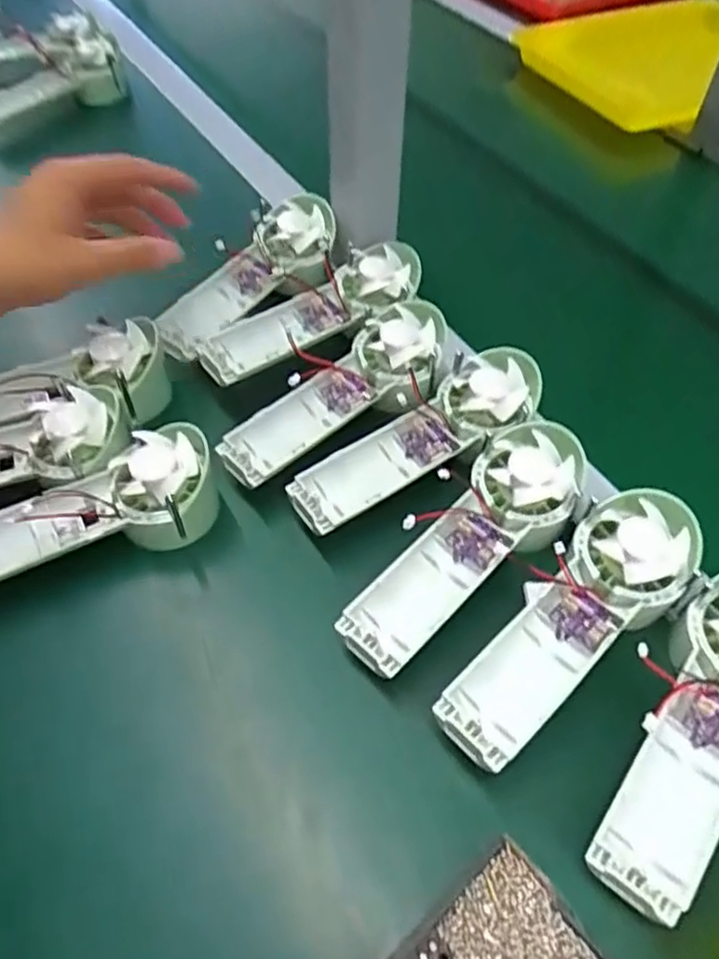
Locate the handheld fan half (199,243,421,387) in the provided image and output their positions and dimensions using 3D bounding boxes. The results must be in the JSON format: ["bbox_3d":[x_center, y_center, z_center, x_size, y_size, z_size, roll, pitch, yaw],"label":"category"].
[{"bbox_3d":[-0.032,-0.122,0.499,0.176,0.027,0.058,-29,59,-21],"label":"handheld fan half"}]

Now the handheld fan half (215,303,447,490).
[{"bbox_3d":[-0.011,-0.061,0.448,0.065,0.030,0.175,39,61,25],"label":"handheld fan half"}]

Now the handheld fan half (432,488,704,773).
[{"bbox_3d":[0.110,0.069,0.347,0.170,0.031,0.060,-37,62,-25],"label":"handheld fan half"}]

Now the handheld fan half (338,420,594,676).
[{"bbox_3d":[0.065,0.035,0.381,0.065,0.034,0.178,32,59,21],"label":"handheld fan half"}]

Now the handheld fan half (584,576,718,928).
[{"bbox_3d":[0.164,0.110,0.321,0.062,0.029,0.174,38,61,24],"label":"handheld fan half"}]

